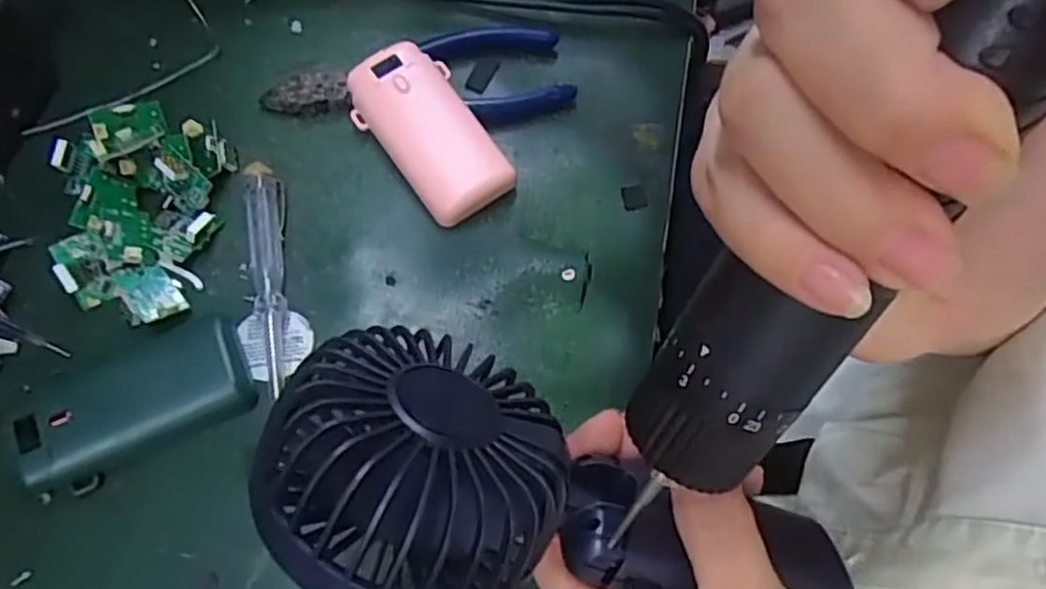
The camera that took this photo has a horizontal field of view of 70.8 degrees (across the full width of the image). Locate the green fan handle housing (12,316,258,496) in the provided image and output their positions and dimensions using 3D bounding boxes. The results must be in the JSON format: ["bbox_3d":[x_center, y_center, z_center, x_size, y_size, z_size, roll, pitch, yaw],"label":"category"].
[{"bbox_3d":[-0.154,0.044,0.294,0.086,0.018,0.041,-25,68,-13],"label":"green fan handle housing"}]

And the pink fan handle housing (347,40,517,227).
[{"bbox_3d":[-0.046,-0.079,0.354,0.048,0.025,0.088,-28,69,-15],"label":"pink fan handle housing"}]

